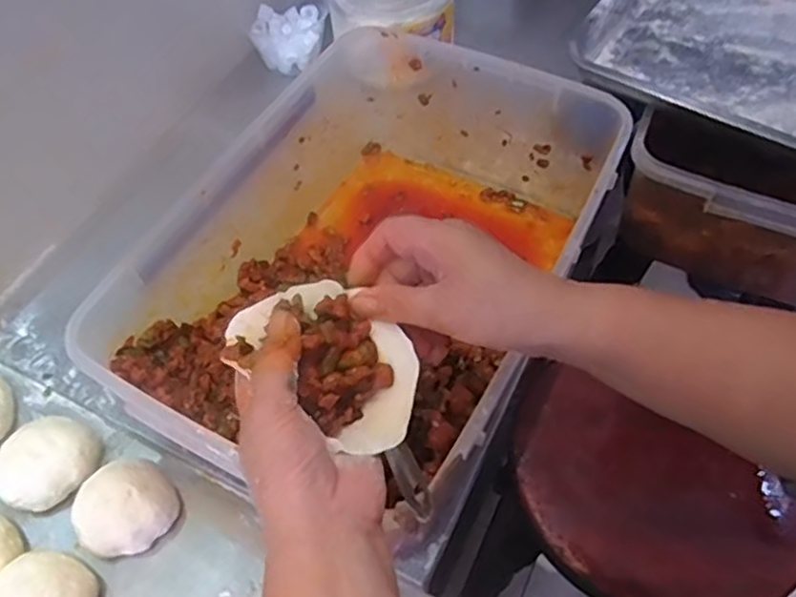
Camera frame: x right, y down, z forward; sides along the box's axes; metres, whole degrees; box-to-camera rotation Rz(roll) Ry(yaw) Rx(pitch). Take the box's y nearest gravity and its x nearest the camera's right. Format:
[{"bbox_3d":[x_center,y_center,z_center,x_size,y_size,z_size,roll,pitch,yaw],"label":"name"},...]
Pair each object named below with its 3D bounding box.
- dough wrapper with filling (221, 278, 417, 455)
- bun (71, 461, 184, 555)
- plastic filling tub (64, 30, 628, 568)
[{"bbox_3d":[-0.039,0.029,0.376,0.115,0.034,0.074,31,61,19],"label":"dough wrapper with filling"},{"bbox_3d":[-0.214,0.167,0.524,0.076,0.045,0.060,-34,60,-20],"label":"bun"},{"bbox_3d":[-0.024,-0.027,0.577,0.312,0.153,0.442,23,58,17],"label":"plastic filling tub"}]

